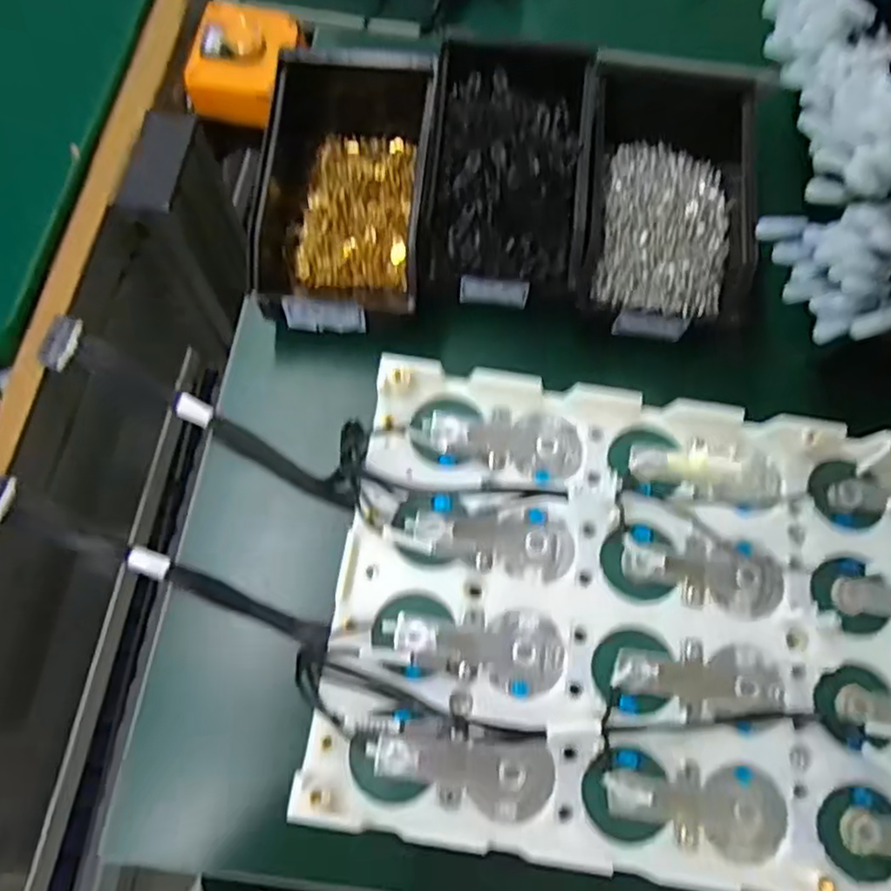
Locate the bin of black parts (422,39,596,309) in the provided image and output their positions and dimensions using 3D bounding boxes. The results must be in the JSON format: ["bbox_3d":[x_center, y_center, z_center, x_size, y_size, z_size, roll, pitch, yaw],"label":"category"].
[{"bbox_3d":[0.041,-0.181,0.469,0.102,0.062,0.178,7,70,1],"label":"bin of black parts"}]

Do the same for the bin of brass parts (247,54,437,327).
[{"bbox_3d":[-0.063,-0.181,0.472,0.106,0.067,0.212,6,70,0],"label":"bin of brass parts"}]

